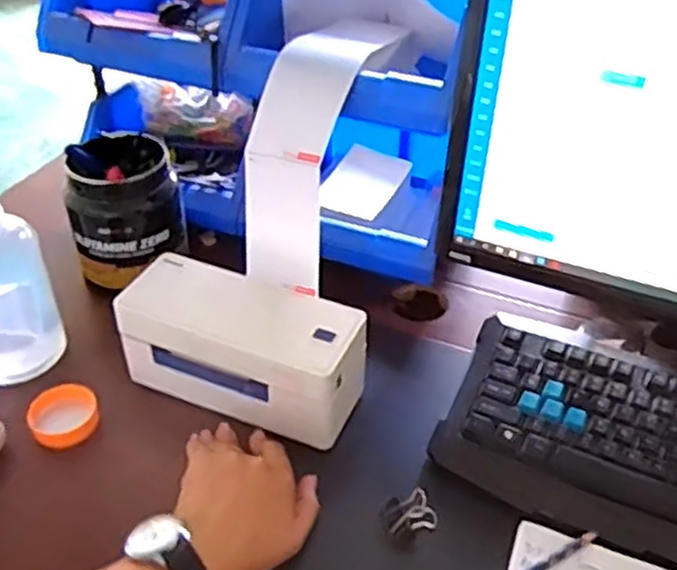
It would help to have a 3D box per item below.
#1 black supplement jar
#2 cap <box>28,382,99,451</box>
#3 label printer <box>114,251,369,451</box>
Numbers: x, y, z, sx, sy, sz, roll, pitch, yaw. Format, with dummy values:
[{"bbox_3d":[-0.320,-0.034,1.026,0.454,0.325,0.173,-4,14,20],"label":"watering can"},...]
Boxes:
[{"bbox_3d":[-0.213,-0.078,0.744,0.104,0.115,0.096,1,39,0],"label":"black supplement jar"},{"bbox_3d":[-0.227,0.109,0.619,0.054,0.026,0.044,-19,43,-23],"label":"cap"},{"bbox_3d":[-0.084,0.054,0.636,0.202,0.087,0.088,17,42,19],"label":"label printer"}]

